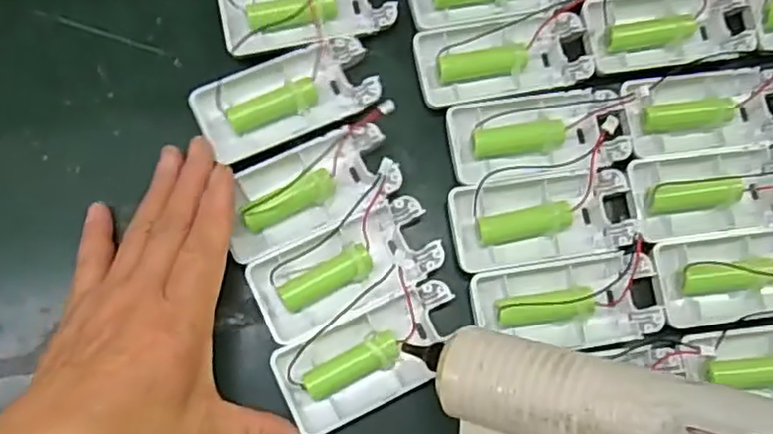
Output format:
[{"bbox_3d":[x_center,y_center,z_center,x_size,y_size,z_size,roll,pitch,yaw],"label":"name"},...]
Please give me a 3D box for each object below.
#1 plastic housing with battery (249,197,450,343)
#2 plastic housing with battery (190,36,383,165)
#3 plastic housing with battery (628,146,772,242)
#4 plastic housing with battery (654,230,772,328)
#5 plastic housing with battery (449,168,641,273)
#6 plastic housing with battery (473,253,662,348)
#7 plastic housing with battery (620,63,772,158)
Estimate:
[{"bbox_3d":[-0.021,0.026,0.351,0.093,0.018,0.042,-24,78,-10],"label":"plastic housing with battery"},{"bbox_3d":[-0.053,-0.063,0.369,0.094,0.015,0.042,-24,78,-10],"label":"plastic housing with battery"},{"bbox_3d":[0.177,-0.013,0.371,0.090,0.019,0.043,-6,76,-6],"label":"plastic housing with battery"},{"bbox_3d":[0.187,0.030,0.358,0.091,0.021,0.044,-8,76,-6],"label":"plastic housing with battery"},{"bbox_3d":[0.081,-0.001,0.359,0.094,0.015,0.048,-8,76,-6],"label":"plastic housing with battery"},{"bbox_3d":[0.093,0.045,0.351,0.095,0.018,0.044,-8,76,-6],"label":"plastic housing with battery"},{"bbox_3d":[0.180,-0.059,0.381,0.094,0.017,0.048,-4,76,-5],"label":"plastic housing with battery"}]

